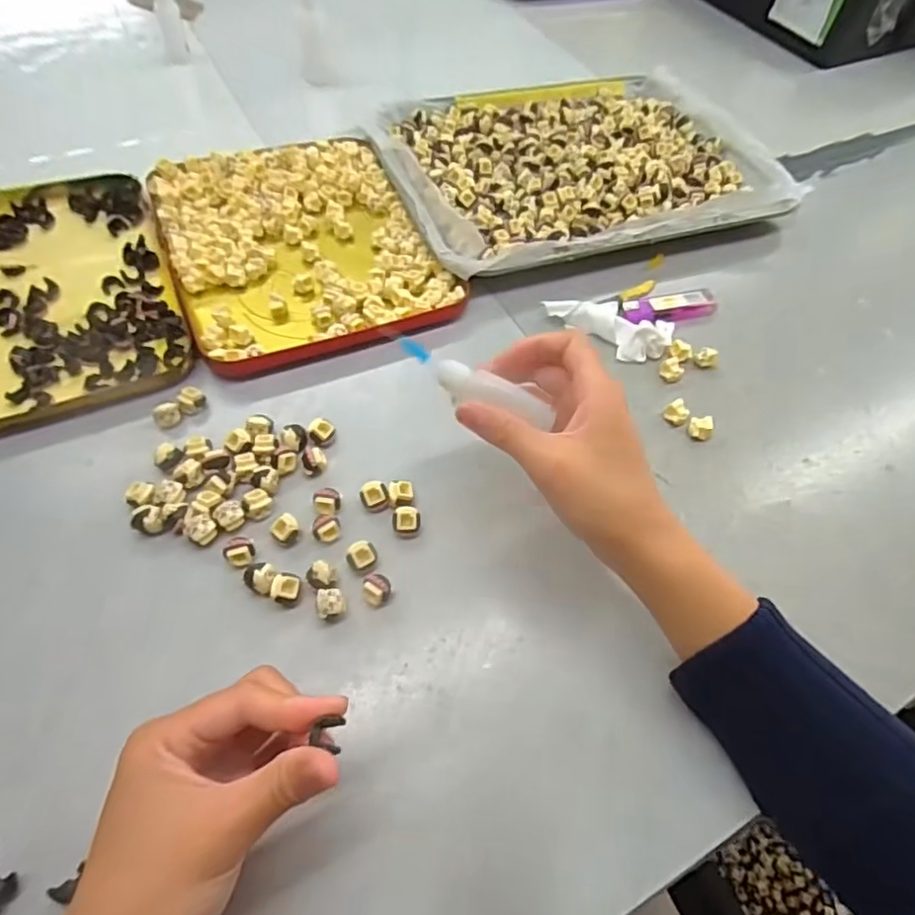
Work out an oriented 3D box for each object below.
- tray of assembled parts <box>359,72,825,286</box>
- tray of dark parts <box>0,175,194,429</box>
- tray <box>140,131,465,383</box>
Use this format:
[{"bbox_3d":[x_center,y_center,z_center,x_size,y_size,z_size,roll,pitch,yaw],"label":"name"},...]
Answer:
[{"bbox_3d":[0.117,-0.280,0.553,0.352,0.019,0.258,-15,60,-14],"label":"tray of assembled parts"},{"bbox_3d":[-0.330,-0.111,0.417,0.233,0.016,0.240,-19,61,-17],"label":"tray of dark parts"},{"bbox_3d":[-0.126,-0.174,0.472,0.192,0.017,0.236,-19,61,-16],"label":"tray"}]

